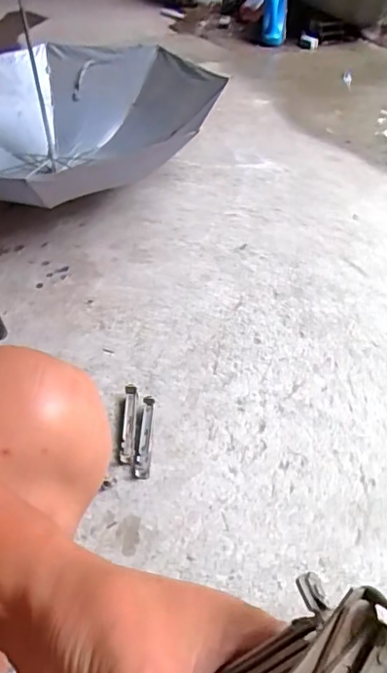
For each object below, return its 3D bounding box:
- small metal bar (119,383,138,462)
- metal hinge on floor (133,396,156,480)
[{"bbox_3d":[-0.111,0.150,0.935,0.024,0.013,0.152,2,48,-2],"label":"small metal bar"},{"bbox_3d":[-0.080,0.167,0.908,0.025,0.015,0.151,4,48,0],"label":"metal hinge on floor"}]

